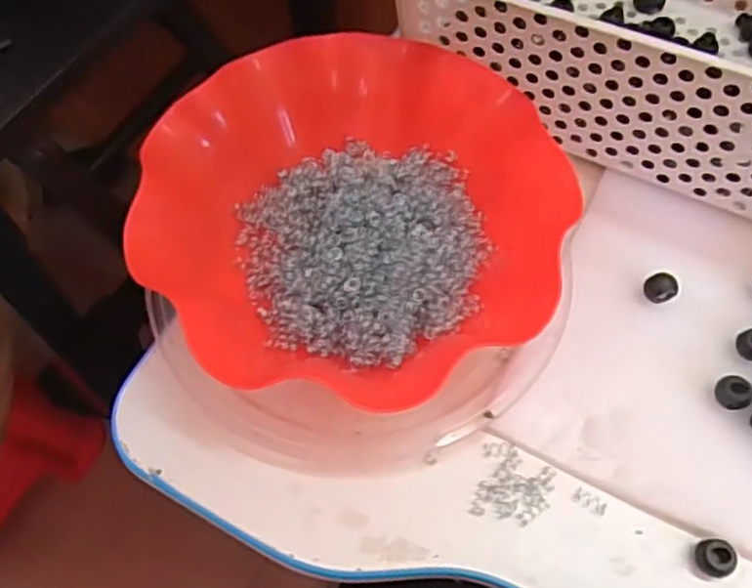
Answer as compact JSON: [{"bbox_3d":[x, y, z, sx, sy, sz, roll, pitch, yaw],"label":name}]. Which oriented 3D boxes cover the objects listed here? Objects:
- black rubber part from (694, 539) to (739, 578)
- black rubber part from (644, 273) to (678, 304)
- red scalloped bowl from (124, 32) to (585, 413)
[{"bbox_3d":[0.163,0.125,0.332,0.020,0.010,0.017,-9,62,-5],"label":"black rubber part"},{"bbox_3d":[0.158,-0.004,0.388,0.015,0.009,0.017,-39,68,-19],"label":"black rubber part"},{"bbox_3d":[-0.011,-0.043,0.382,0.225,0.057,0.220,0,61,0],"label":"red scalloped bowl"}]

